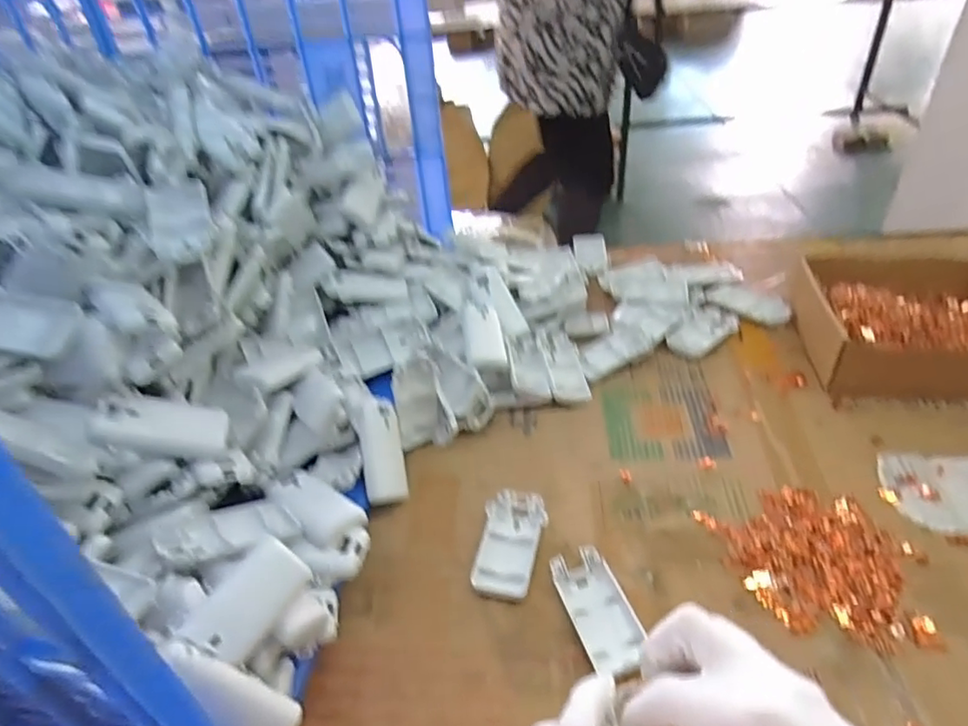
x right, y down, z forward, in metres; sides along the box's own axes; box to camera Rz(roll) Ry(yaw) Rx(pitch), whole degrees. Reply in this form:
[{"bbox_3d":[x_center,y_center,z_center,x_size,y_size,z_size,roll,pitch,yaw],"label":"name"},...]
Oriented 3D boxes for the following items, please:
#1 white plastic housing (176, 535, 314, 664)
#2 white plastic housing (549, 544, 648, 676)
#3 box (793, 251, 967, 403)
[{"bbox_3d":[-0.151,0.155,0.386,0.045,0.022,0.076,46,47,-7],"label":"white plastic housing"},{"bbox_3d":[0.089,0.191,0.459,0.045,0.017,0.095,-17,42,-11],"label":"white plastic housing"},{"bbox_3d":[0.464,-0.047,0.645,0.210,0.062,0.185,-1,41,8],"label":"box"}]

